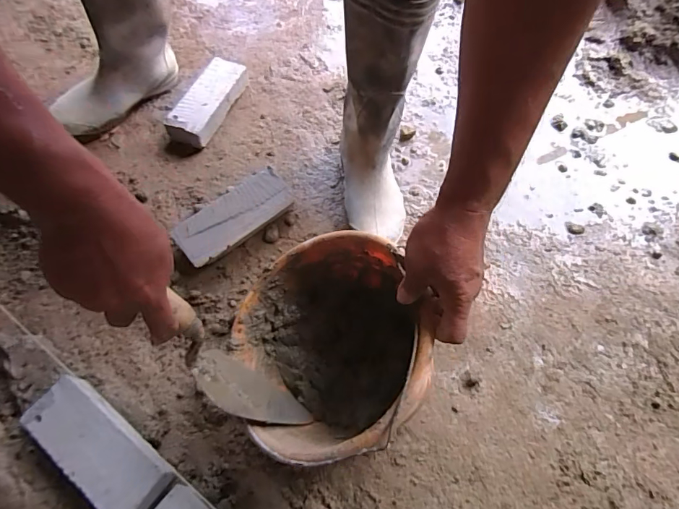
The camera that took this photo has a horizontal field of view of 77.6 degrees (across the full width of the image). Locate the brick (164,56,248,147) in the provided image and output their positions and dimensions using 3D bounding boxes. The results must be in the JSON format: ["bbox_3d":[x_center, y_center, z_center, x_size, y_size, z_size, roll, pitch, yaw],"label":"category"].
[{"bbox_3d":[-0.260,-0.299,0.838,0.082,0.054,0.208,18,64,10],"label":"brick"}]

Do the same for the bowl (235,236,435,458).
[{"bbox_3d":[0.007,0.118,0.503,0.235,0.140,0.254,-32,47,16],"label":"bowl"}]

